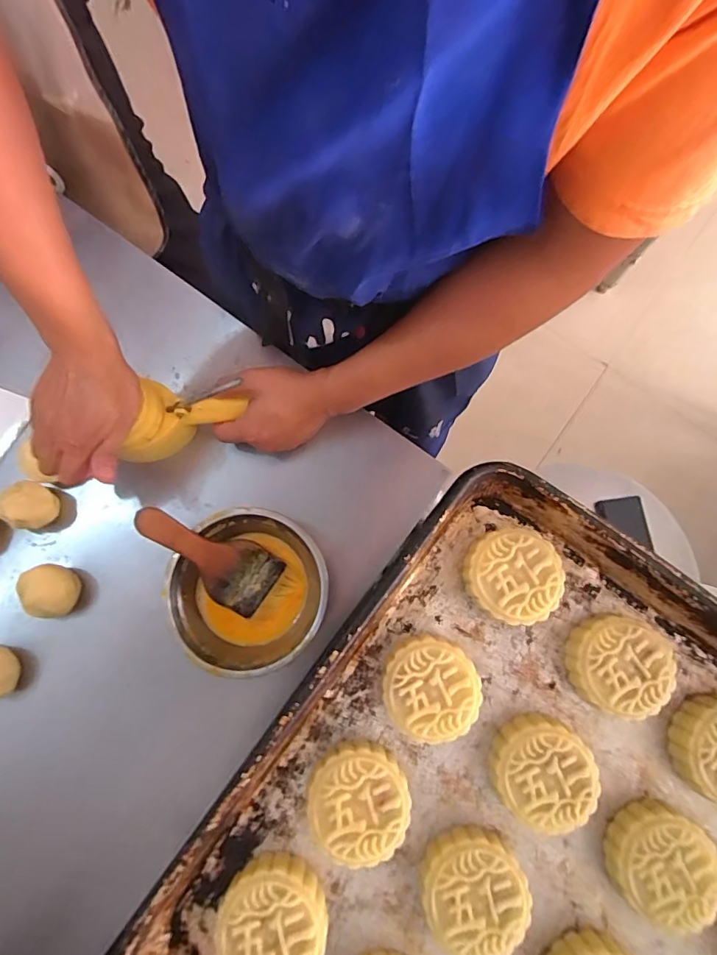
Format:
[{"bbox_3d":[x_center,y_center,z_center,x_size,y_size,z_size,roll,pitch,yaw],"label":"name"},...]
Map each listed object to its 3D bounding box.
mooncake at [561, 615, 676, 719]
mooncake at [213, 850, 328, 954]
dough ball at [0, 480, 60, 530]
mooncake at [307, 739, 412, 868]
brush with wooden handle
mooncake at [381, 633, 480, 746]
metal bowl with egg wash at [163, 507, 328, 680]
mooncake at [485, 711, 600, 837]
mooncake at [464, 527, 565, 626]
[{"bbox_3d":[0.184,0.133,0.345,0.065,0.027,0.064,0,79,0],"label":"mooncake"},{"bbox_3d":[-0.054,0.281,0.307,0.066,0.027,0.066,25,80,5],"label":"mooncake"},{"bbox_3d":[-0.367,0.031,0.543,0.050,0.047,0.052,0,79,0],"label":"dough ball"},{"bbox_3d":[0.000,0.212,0.320,0.064,0.025,0.066,0,79,0],"label":"mooncake"},{"bbox_3d":[-0.160,0.084,0.509,0.156,0.014,0.070,34,80,-18],"label":"brush with wooden handle"},{"bbox_3d":[0.050,0.146,0.337,0.066,0.026,0.063,0,79,0],"label":"mooncake"},{"bbox_3d":[-0.118,0.123,0.526,0.163,0.048,0.165,0,79,0],"label":"metal bowl with egg wash"},{"bbox_3d":[0.126,0.202,0.331,0.063,0.026,0.066,0,79,0],"label":"mooncake"},{"bbox_3d":[0.112,0.071,0.352,0.065,0.028,0.064,0,79,0],"label":"mooncake"}]

